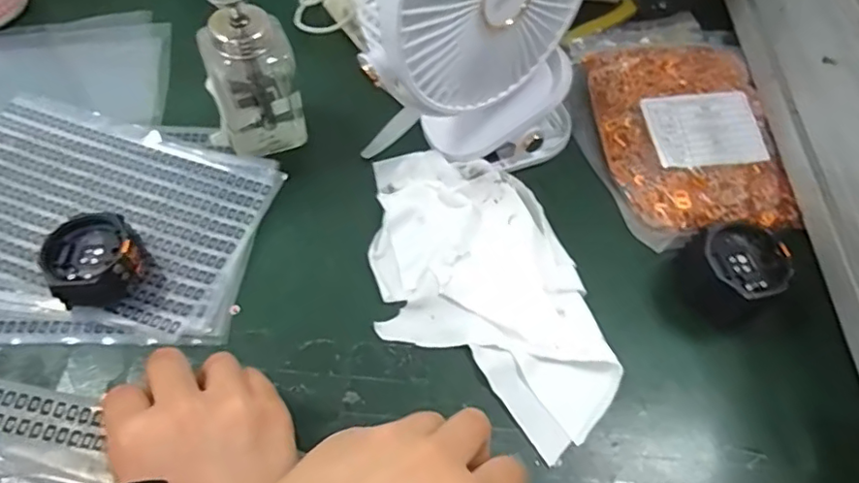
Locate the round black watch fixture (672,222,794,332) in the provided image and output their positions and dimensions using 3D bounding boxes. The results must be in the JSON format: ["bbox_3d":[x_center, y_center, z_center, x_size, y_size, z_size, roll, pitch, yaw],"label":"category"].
[{"bbox_3d":[0.183,0.018,0.355,0.054,0.044,0.050,1,58,-2],"label":"round black watch fixture"}]

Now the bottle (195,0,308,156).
[{"bbox_3d":[-0.117,-0.112,0.379,0.055,0.114,0.045,-21,61,-15],"label":"bottle"}]

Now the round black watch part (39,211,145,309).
[{"bbox_3d":[-0.201,0.012,0.346,0.049,0.031,0.052,-30,64,-19],"label":"round black watch part"}]

